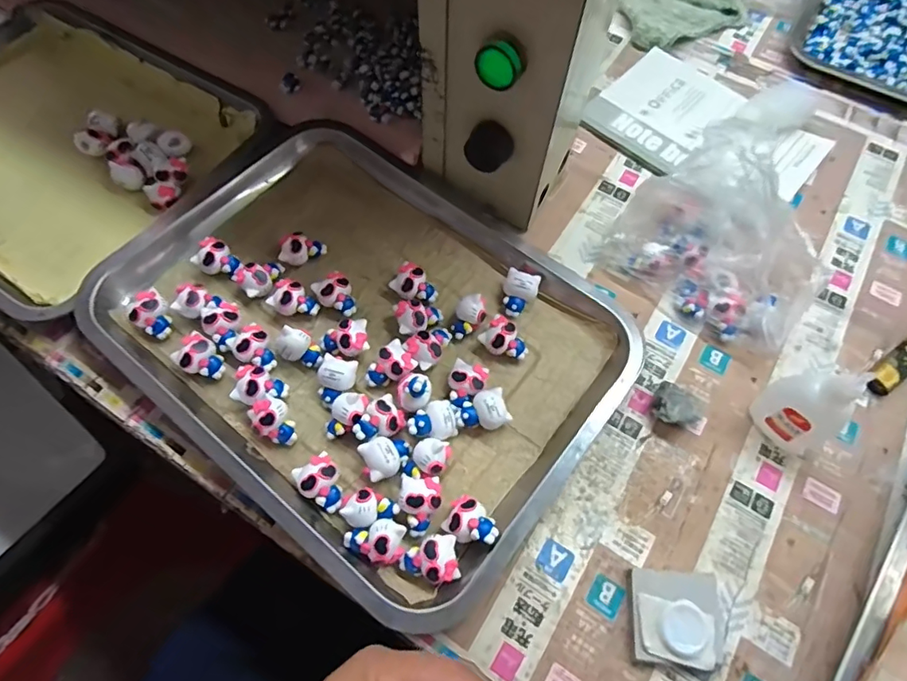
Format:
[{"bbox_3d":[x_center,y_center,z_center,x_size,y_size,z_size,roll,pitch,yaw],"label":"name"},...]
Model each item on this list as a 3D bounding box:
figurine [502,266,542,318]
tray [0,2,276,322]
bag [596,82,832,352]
[{"bbox_3d":[0.050,-0.036,0.389,0.025,0.019,0.034,18,66,7],"label":"figurine"},{"bbox_3d":[-0.386,-0.192,0.485,0.389,0.048,0.277,30,68,12],"label":"tray"},{"bbox_3d":[0.210,-0.082,0.389,0.149,0.103,0.108,39,70,16],"label":"bag"}]

